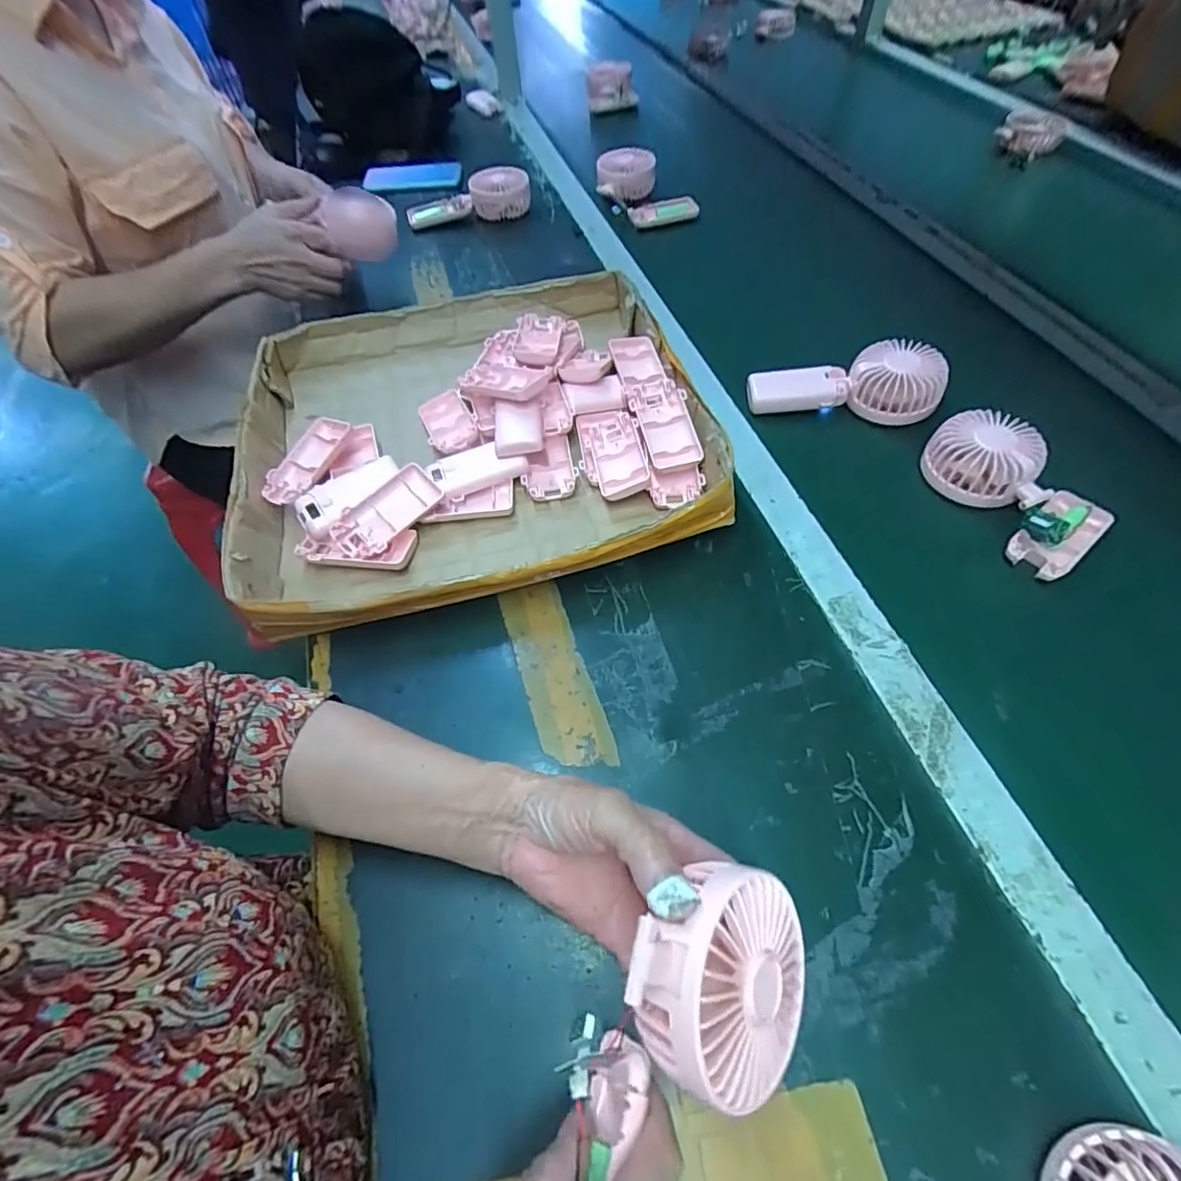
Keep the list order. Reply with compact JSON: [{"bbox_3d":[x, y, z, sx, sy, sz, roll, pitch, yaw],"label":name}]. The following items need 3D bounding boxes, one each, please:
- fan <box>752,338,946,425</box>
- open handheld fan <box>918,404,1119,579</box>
[{"bbox_3d":[0.248,-0.205,0.552,0.178,0.064,0.075,4,57,6],"label":"fan"},{"bbox_3d":[0.354,-0.090,0.467,0.084,0.046,0.150,-29,59,-15],"label":"open handheld fan"}]

